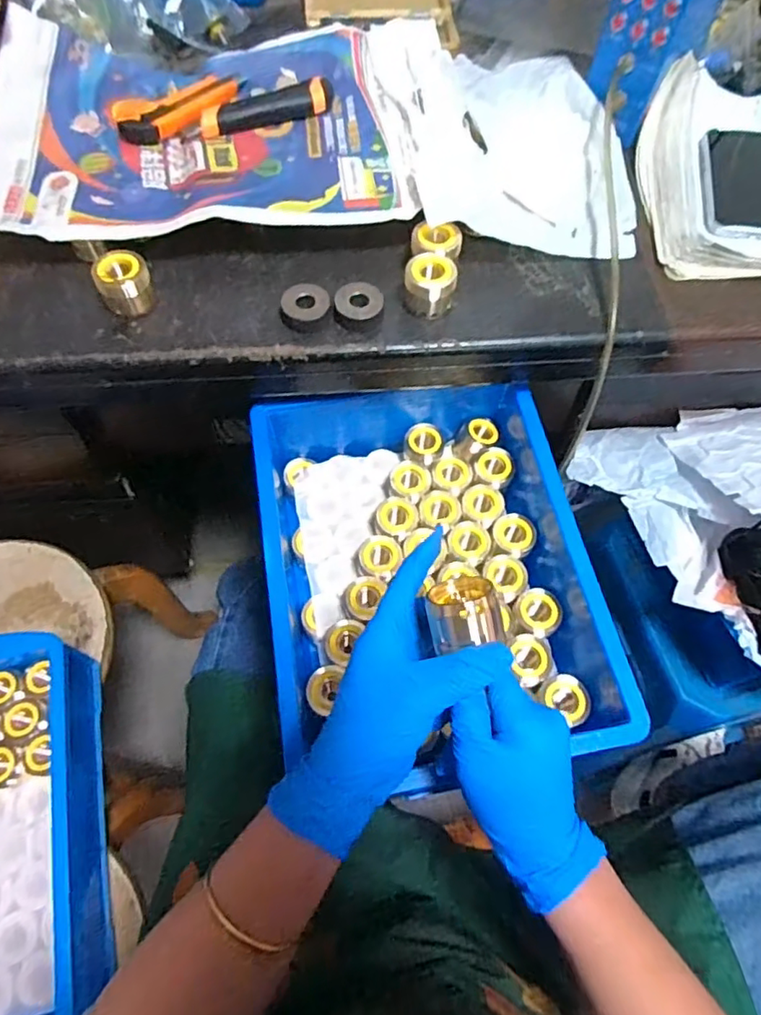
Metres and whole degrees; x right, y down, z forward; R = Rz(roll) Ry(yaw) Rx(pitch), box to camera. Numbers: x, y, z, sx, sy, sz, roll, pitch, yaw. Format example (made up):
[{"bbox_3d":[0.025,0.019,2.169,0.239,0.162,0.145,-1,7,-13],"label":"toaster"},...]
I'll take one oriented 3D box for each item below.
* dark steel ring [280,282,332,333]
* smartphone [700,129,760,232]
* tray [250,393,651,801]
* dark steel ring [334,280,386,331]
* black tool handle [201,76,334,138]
[{"bbox_3d":[-0.062,-0.164,0.477,0.041,0.019,0.039,1,64,-1],"label":"dark steel ring"},{"bbox_3d":[0.351,-0.314,0.552,0.076,0.014,0.140,11,64,4],"label":"smartphone"},{"bbox_3d":[0.035,0.047,0.524,0.261,0.108,0.356,-10,65,-6],"label":"tray"},{"bbox_3d":[-0.017,-0.167,0.475,0.040,0.021,0.033,-8,65,-5],"label":"dark steel ring"},{"bbox_3d":[-0.105,-0.378,0.545,0.134,0.019,0.028,-23,67,-12],"label":"black tool handle"}]

